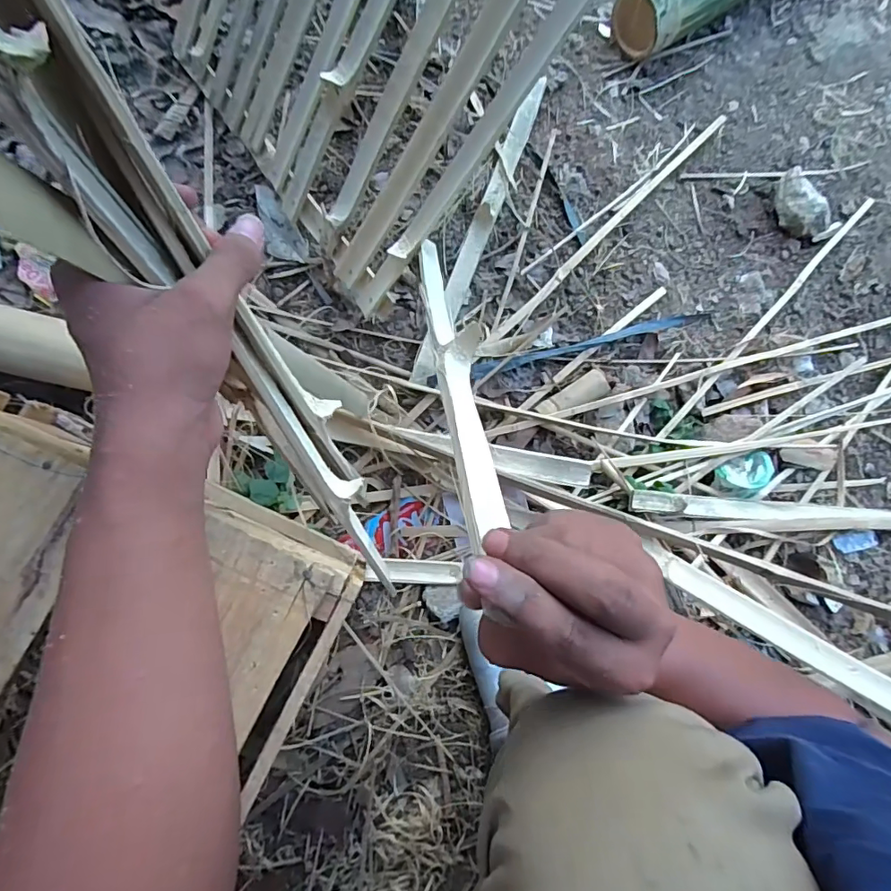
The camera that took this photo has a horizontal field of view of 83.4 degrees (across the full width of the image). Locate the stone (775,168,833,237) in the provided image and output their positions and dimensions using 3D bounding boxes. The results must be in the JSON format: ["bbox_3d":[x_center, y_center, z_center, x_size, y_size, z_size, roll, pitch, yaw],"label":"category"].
[{"bbox_3d":[0.531,-0.361,0.745,0.064,0.034,0.103,-31,86,-9],"label":"stone"}]

